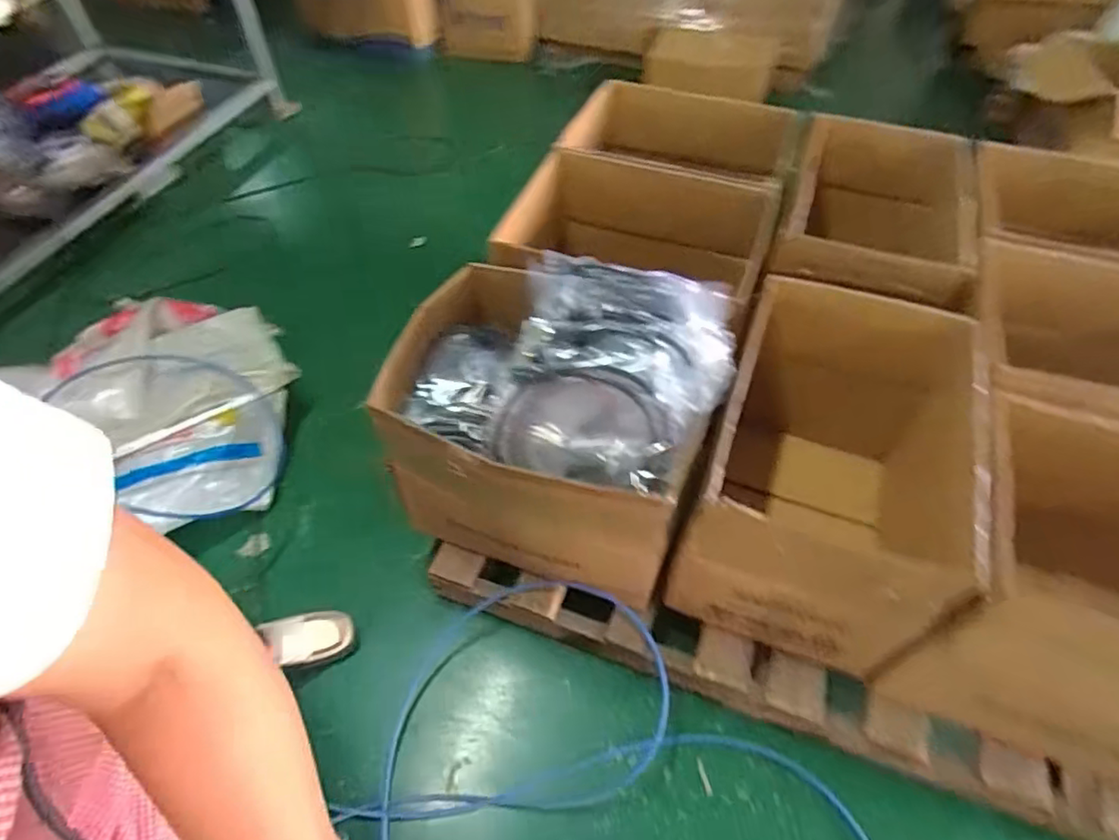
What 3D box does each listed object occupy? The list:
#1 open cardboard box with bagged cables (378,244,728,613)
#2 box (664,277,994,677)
[{"bbox_3d":[-0.016,-0.004,1.065,0.508,0.428,0.395,13,54,10],"label":"open cardboard box with bagged cables"},{"bbox_3d":[0.465,0.089,1.072,0.405,0.429,0.550,18,55,14],"label":"box"}]

